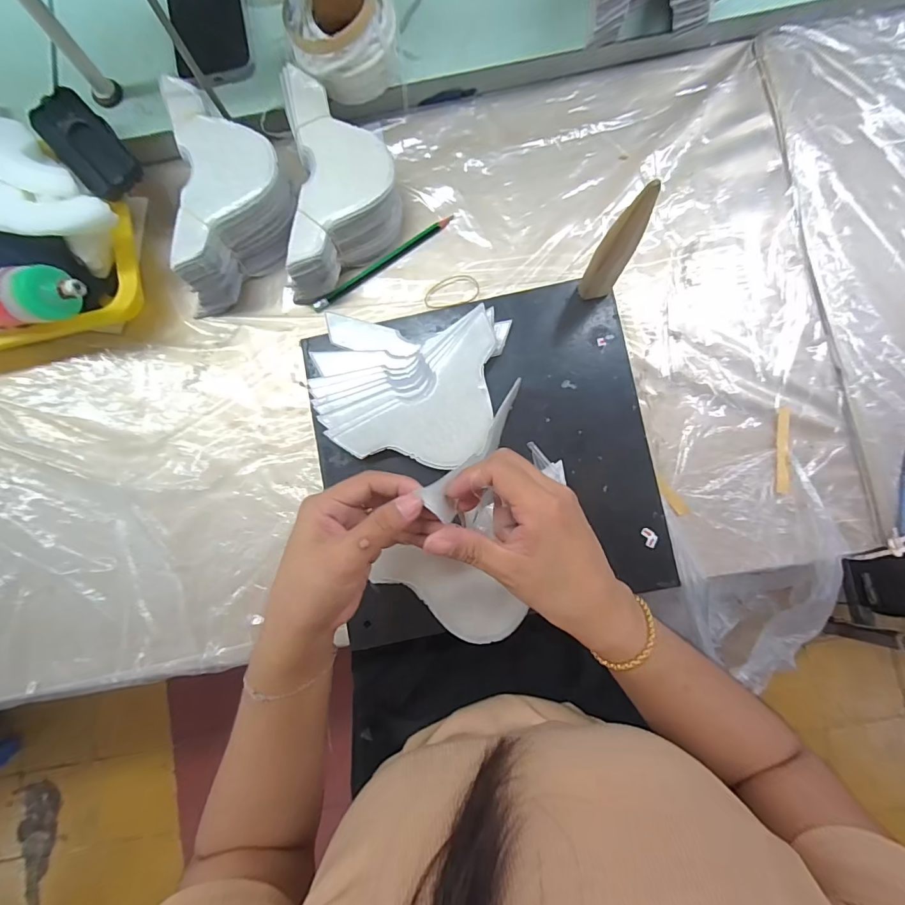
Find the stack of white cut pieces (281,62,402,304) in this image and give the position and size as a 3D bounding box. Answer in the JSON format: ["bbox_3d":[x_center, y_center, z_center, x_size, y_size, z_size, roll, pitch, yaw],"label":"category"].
[{"bbox_3d":[-0.106,-0.252,0.430,0.107,0.064,0.191,0,86,2],"label":"stack of white cut pieces"}]

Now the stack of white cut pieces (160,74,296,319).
[{"bbox_3d":[-0.208,-0.236,0.426,0.109,0.075,0.188,4,86,3],"label":"stack of white cut pieces"}]

